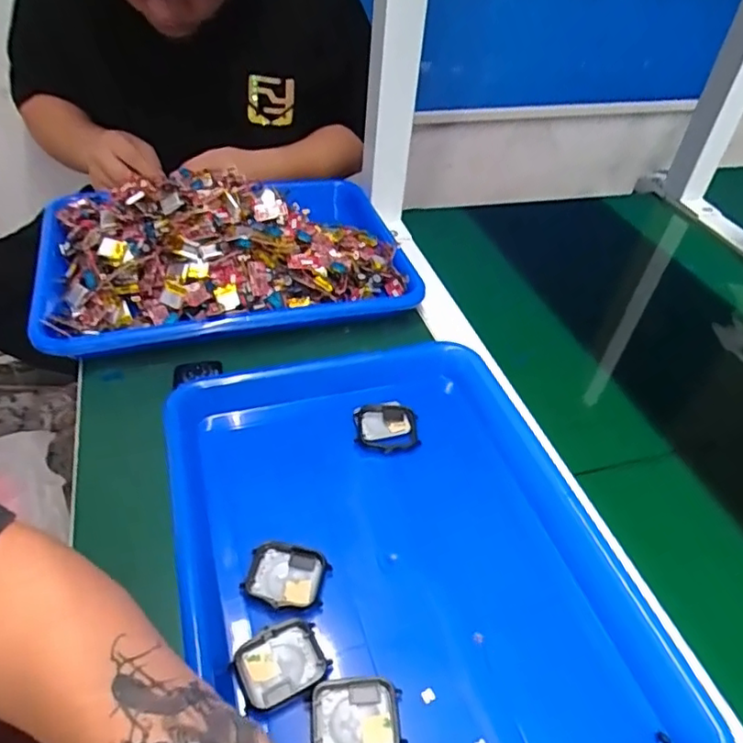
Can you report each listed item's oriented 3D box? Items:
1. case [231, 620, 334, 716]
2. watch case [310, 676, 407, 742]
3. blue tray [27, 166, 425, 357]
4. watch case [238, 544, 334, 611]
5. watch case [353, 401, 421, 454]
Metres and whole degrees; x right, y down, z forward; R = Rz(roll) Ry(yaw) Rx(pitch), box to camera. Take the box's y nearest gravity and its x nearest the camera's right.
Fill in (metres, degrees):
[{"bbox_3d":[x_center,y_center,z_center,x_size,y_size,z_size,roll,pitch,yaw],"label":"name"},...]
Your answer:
[{"bbox_3d":[-0.049,0.157,0.311,0.047,0.007,0.037,-17,48,-22],"label":"case"},{"bbox_3d":[-0.008,0.176,0.294,0.045,0.008,0.038,1,44,-4],"label":"watch case"},{"bbox_3d":[-0.141,-0.127,0.559,0.340,0.059,0.238,-11,46,-17],"label":"blue tray"},{"bbox_3d":[-0.050,0.123,0.347,0.047,0.011,0.037,7,44,2],"label":"watch case"},{"bbox_3d":[0.012,0.041,0.441,0.046,0.011,0.040,-3,44,-9],"label":"watch case"}]

